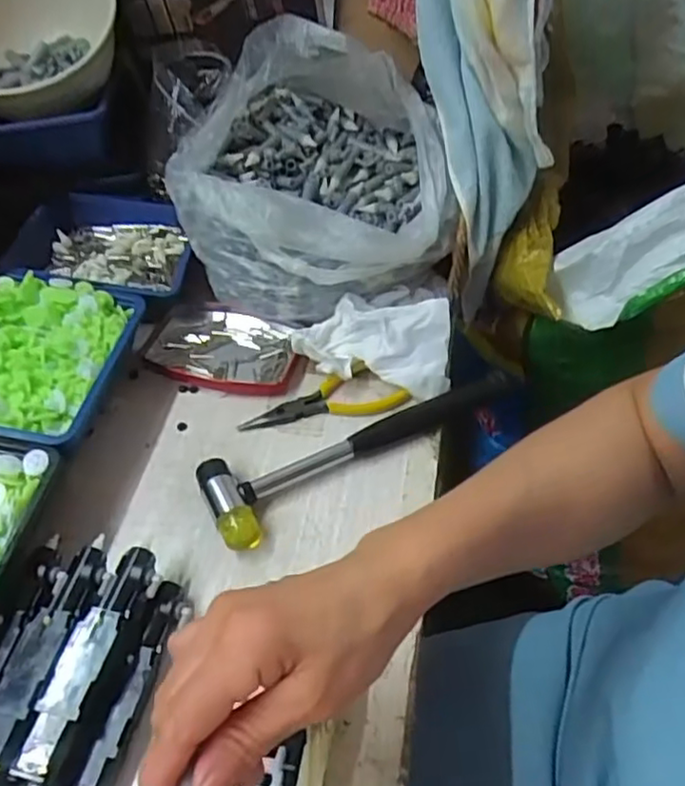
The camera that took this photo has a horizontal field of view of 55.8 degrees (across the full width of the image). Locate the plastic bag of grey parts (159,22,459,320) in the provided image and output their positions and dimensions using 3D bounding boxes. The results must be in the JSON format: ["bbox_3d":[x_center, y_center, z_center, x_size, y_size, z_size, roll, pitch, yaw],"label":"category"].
[{"bbox_3d":[-0.031,-0.182,0.526,0.210,0.146,0.222,-11,48,-7],"label":"plastic bag of grey parts"}]

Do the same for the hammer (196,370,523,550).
[{"bbox_3d":[0.017,0.026,0.453,0.240,0.021,0.058,-27,52,-20],"label":"hammer"}]

